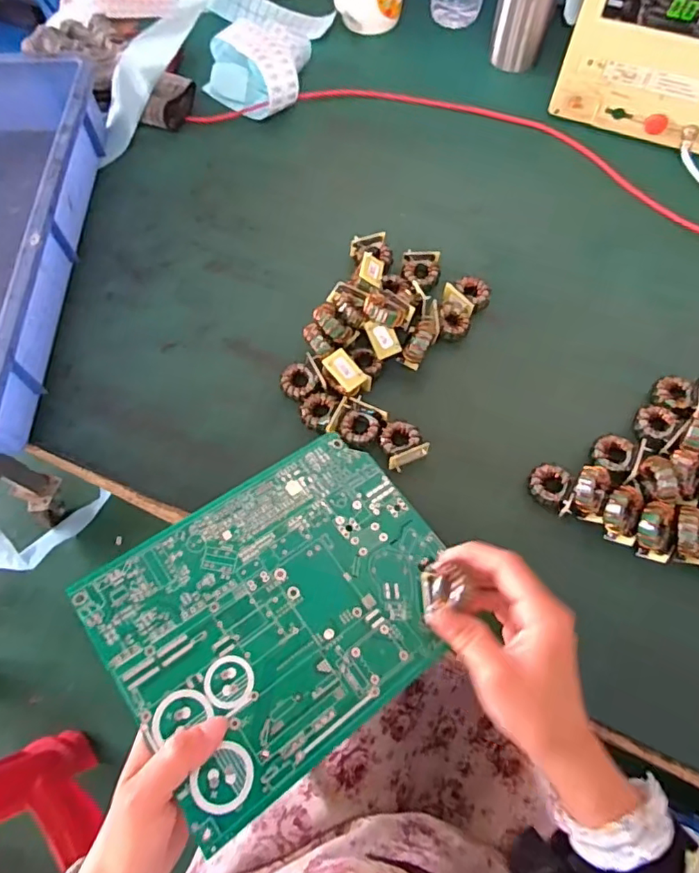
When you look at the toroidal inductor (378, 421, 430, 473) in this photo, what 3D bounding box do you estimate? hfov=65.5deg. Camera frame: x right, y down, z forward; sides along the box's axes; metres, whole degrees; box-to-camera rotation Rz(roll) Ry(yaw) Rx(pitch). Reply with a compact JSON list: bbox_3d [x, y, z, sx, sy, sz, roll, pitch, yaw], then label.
[{"bbox_3d":[0.044,0.008,0.464,0.034,0.023,0.037,-25,69,-9],"label":"toroidal inductor"}]

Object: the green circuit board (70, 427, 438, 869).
[{"bbox_3d":[-0.042,0.109,0.365,0.219,0.004,0.174,-31,70,-23],"label":"green circuit board"}]

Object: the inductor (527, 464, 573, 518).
[{"bbox_3d":[0.162,0.042,0.442,0.030,0.021,0.040,6,67,4],"label":"inductor"}]

